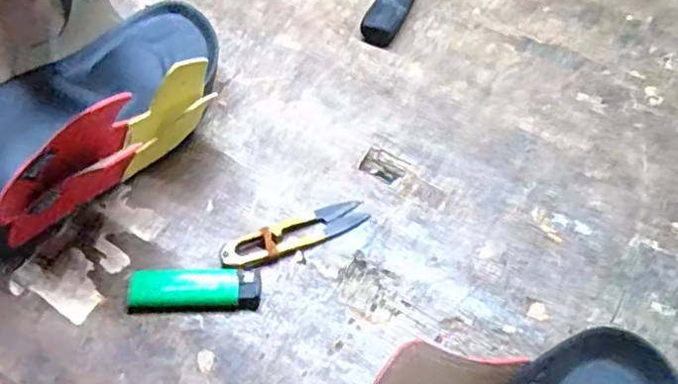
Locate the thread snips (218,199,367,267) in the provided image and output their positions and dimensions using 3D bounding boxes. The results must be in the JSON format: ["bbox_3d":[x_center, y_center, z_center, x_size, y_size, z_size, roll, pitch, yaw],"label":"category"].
[{"bbox_3d":[-0.029,0.028,0.426,0.101,0.010,0.024,-22,62,-15],"label":"thread snips"}]

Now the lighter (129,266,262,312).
[{"bbox_3d":[-0.091,0.061,0.399,0.080,0.012,0.026,0,58,-2],"label":"lighter"}]

